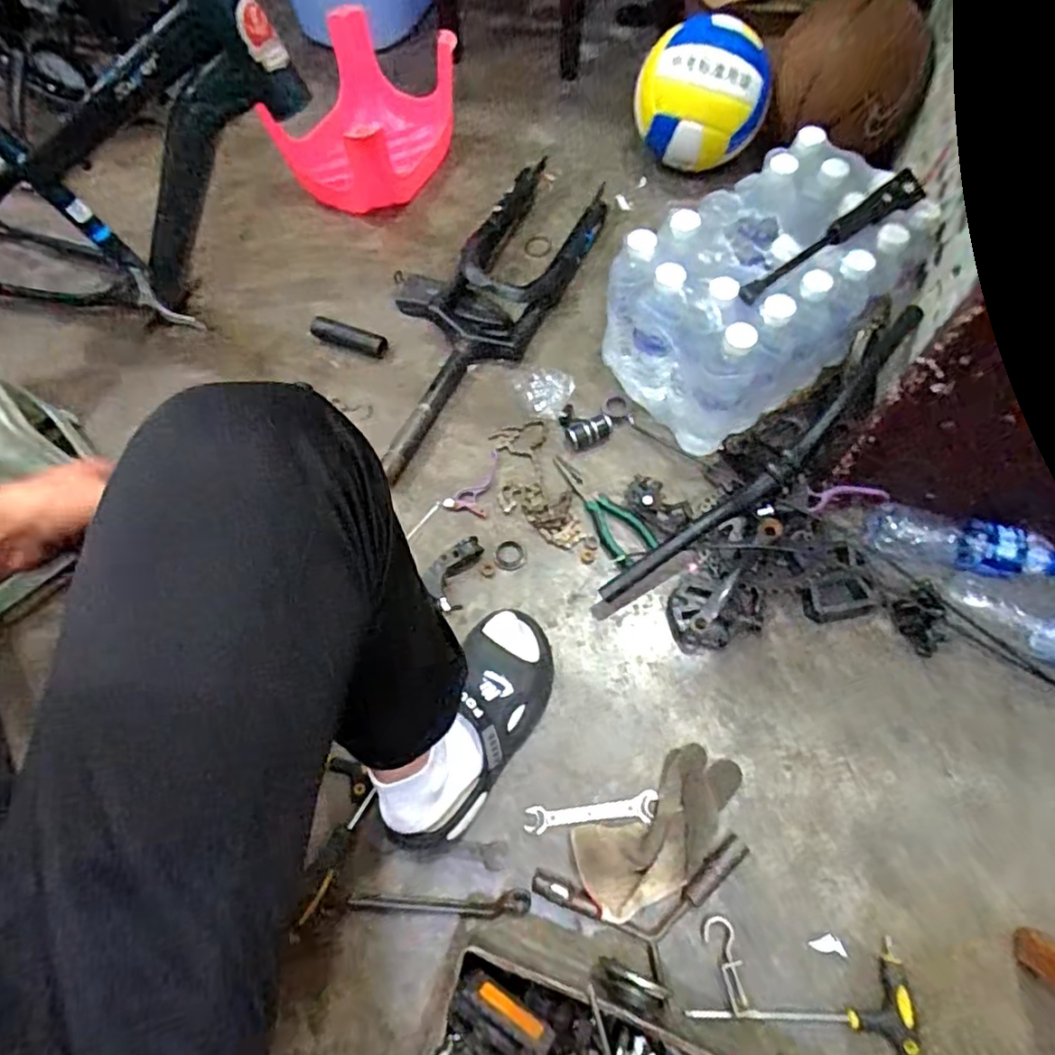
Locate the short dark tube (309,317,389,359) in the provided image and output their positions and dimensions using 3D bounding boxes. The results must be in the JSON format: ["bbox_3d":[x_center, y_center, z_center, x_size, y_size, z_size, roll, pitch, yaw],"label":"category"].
[{"bbox_3d":[-0.268,-0.286,0.965,0.117,0.036,0.028,16,67,10],"label":"short dark tube"}]

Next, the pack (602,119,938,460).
[{"bbox_3d":[0.303,-0.308,0.842,0.354,0.211,0.236,-35,68,-13],"label":"pack"}]

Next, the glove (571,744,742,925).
[{"bbox_3d":[0.145,0.320,0.673,0.200,0.027,0.100,-33,68,-12],"label":"glove"}]

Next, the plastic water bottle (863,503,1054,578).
[{"bbox_3d":[0.538,0.025,0.770,0.233,0.056,0.061,12,66,8],"label":"plastic water bottle"}]

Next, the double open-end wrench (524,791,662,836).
[{"bbox_3d":[0.070,0.312,0.692,0.143,0.005,0.029,-6,65,0],"label":"double open-end wrench"}]

